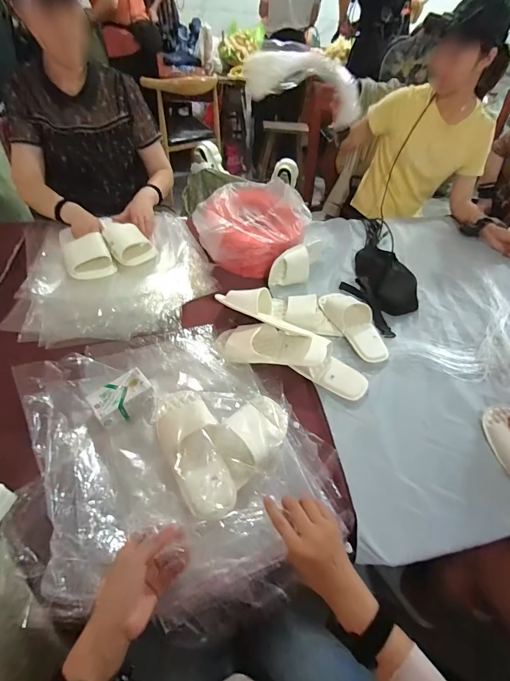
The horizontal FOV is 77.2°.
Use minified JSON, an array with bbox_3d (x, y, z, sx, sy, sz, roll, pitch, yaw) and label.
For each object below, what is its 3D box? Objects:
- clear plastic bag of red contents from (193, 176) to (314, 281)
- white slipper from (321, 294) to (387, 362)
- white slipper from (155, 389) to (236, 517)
[{"bbox_3d":[-0.015,-0.319,0.896,0.307,0.155,0.222,15,51,7],"label":"clear plastic bag of red contents"},{"bbox_3d":[0.248,-0.042,0.788,0.102,0.049,0.211,-16,54,-18],"label":"white slipper"},{"bbox_3d":[-0.104,0.175,0.544,0.089,0.057,0.238,-18,55,-20],"label":"white slipper"}]

